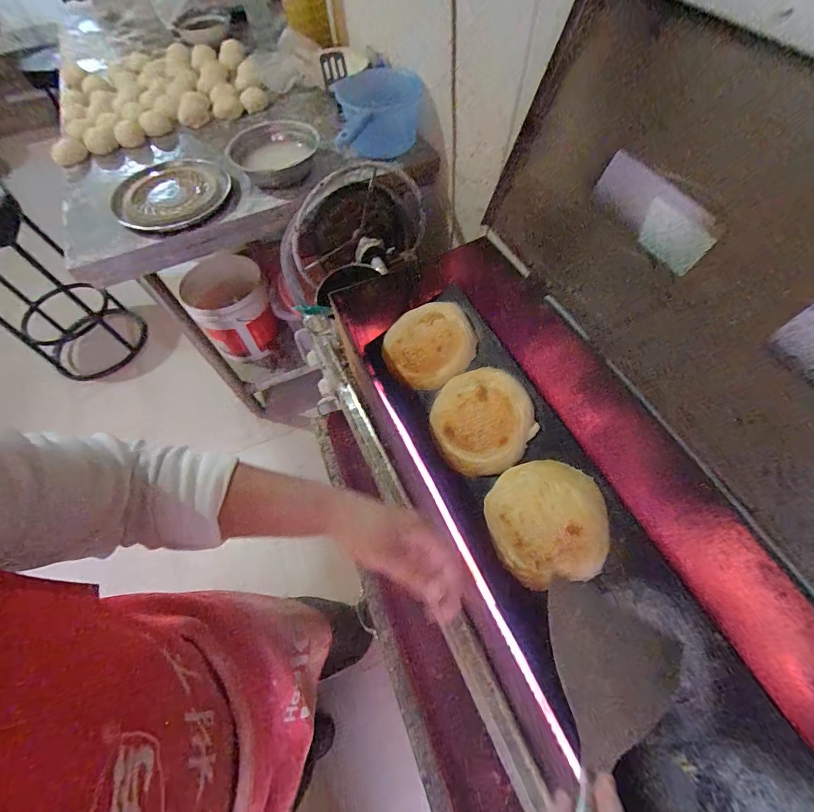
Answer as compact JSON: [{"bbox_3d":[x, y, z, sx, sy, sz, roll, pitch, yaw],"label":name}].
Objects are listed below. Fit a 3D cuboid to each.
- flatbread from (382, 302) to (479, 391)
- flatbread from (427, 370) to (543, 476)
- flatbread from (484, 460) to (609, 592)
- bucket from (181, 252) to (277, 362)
[{"bbox_3d":[0.032,-0.096,0.597,0.139,0.015,0.137,-4,78,22],"label":"flatbread"},{"bbox_3d":[0.099,0.016,0.522,0.134,0.029,0.146,-23,65,15],"label":"flatbread"},{"bbox_3d":[0.165,0.133,0.453,0.123,0.068,0.135,-1,62,2],"label":"flatbread"},{"bbox_3d":[-0.566,-0.314,1.270,0.228,0.263,0.235,-1,62,2],"label":"bucket"}]

